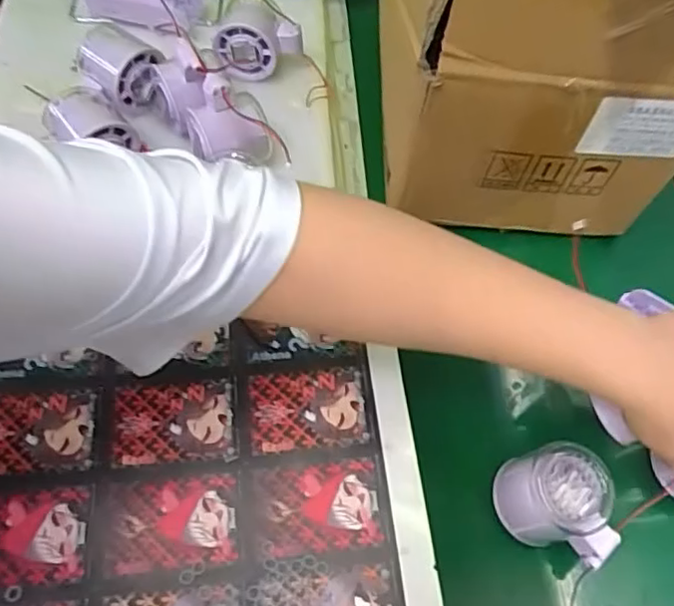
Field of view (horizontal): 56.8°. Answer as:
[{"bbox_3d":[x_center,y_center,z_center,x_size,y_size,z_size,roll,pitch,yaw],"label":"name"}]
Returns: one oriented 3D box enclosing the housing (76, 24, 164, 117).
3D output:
[{"bbox_3d":[-0.187,-0.203,0.536,0.075,0.043,0.054,38,65,15],"label":"housing"}]

